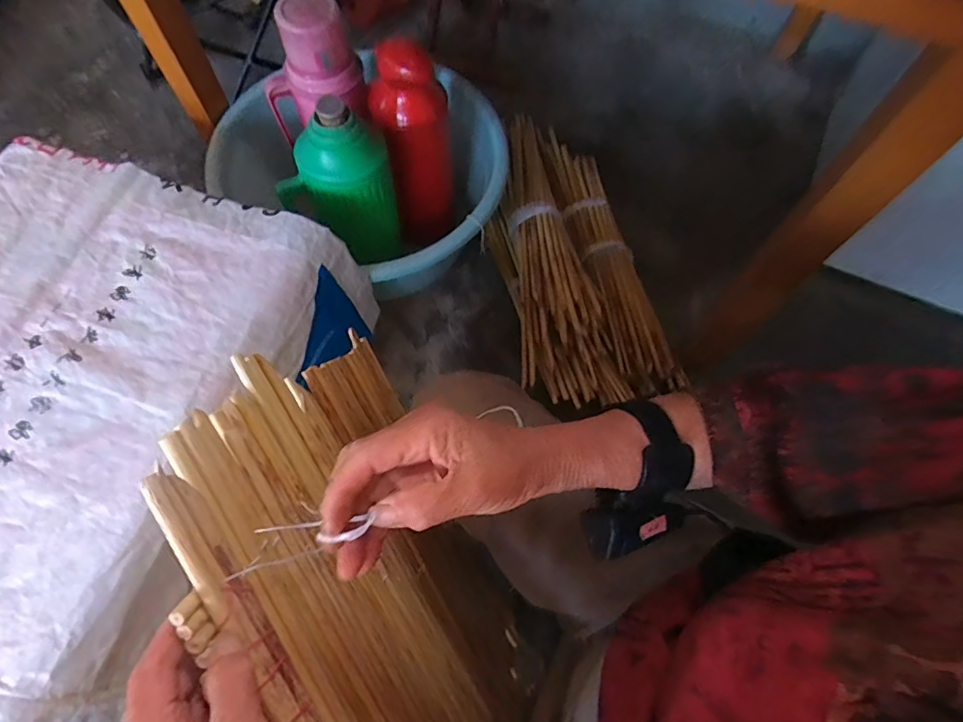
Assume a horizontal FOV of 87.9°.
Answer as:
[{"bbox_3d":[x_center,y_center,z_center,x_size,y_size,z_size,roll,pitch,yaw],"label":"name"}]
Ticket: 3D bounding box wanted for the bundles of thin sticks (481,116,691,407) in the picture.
[{"bbox_3d":[0.151,-0.193,0.896,0.231,0.098,0.557,-9,68,-4],"label":"bundles of thin sticks"}]

